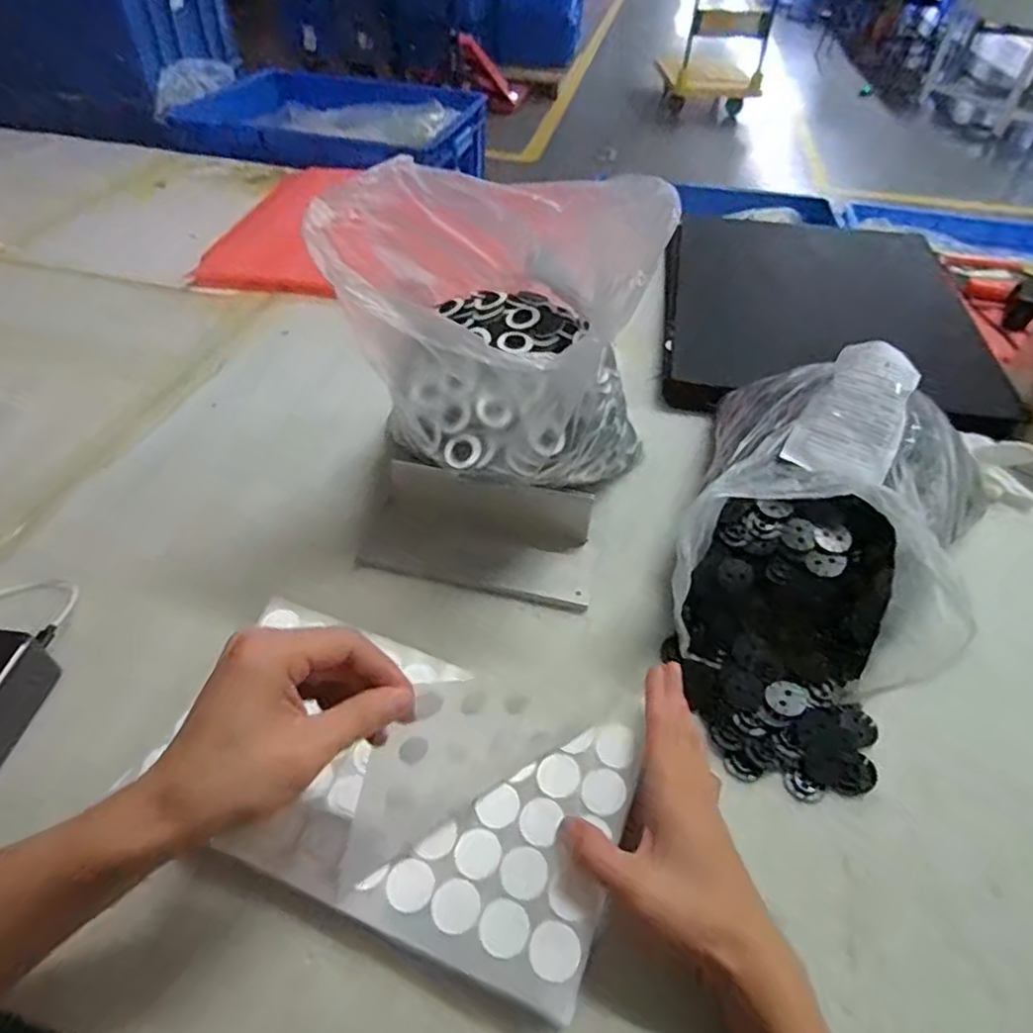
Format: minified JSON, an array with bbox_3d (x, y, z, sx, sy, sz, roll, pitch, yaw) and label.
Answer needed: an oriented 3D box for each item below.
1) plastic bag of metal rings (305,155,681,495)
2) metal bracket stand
[{"bbox_3d":[-0.009,-0.131,0.503,0.213,0.242,0.198,16,48,13],"label":"plastic bag of metal rings"},{"bbox_3d":[-0.029,0.011,0.557,0.199,0.055,0.096,12,48,8],"label":"metal bracket stand"}]

